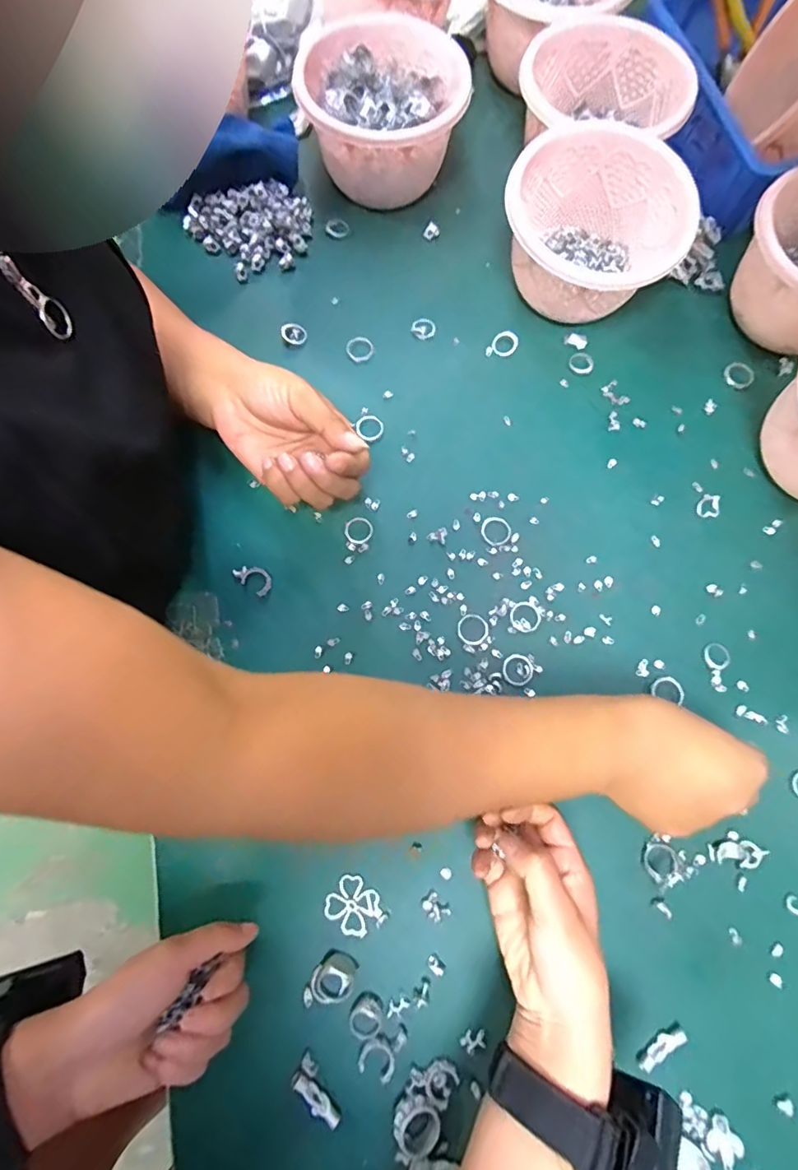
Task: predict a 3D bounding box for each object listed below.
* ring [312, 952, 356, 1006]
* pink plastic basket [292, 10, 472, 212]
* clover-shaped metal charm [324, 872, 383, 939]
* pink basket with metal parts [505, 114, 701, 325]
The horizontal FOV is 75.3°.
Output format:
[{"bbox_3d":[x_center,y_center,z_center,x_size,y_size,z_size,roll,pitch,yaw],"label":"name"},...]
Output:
[{"bbox_3d":[-0.042,0.257,0.335,0.028,0.006,0.024,-35,78,-11],"label":"ring"},{"bbox_3d":[-0.014,-0.429,0.486,0.149,0.091,0.132,-3,75,-3],"label":"pink plastic basket"},{"bbox_3d":[-0.031,0.219,0.351,0.034,0.004,0.032,41,77,9],"label":"clover-shaped metal charm"},{"bbox_3d":[0.167,-0.302,0.452,0.144,0.100,0.131,1,74,-2],"label":"pink basket with metal parts"}]

